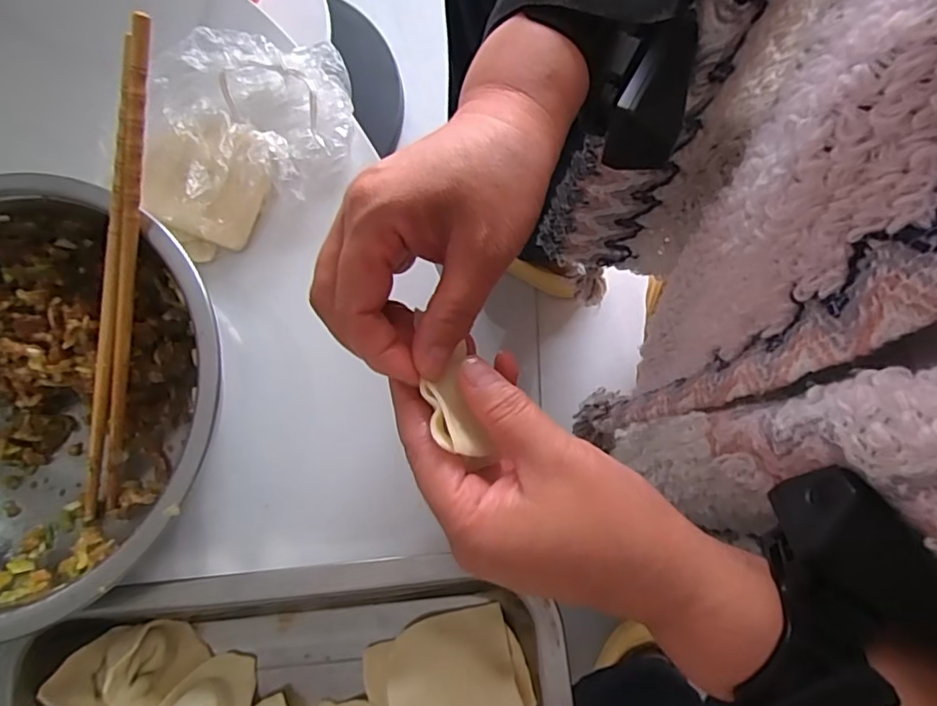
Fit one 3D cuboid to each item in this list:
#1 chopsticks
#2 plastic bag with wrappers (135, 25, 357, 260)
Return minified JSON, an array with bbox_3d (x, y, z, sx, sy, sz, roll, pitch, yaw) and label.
[{"bbox_3d":[-0.167,-0.027,0.269,0.013,0.010,0.239,17,107,4],"label":"chopsticks"},{"bbox_3d":[-0.126,-0.120,0.324,0.109,0.035,0.119,1,77,0],"label":"plastic bag with wrappers"}]

